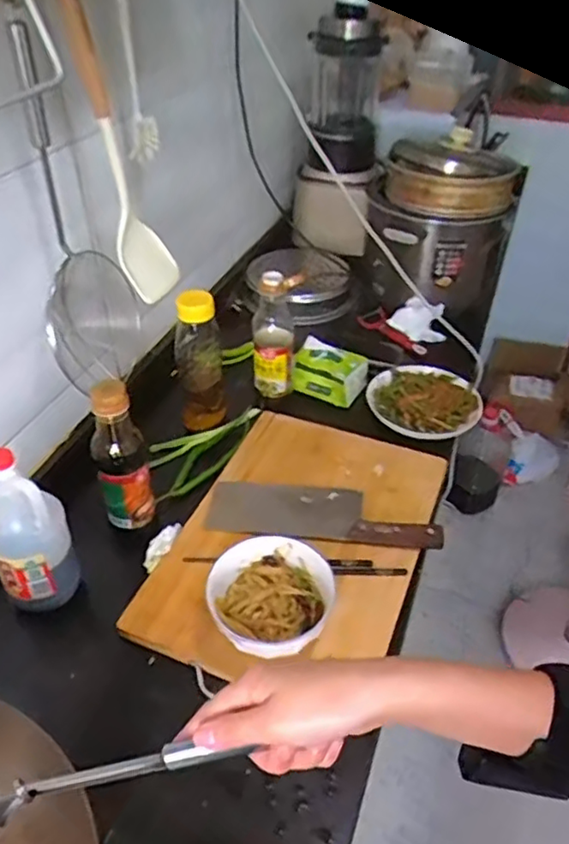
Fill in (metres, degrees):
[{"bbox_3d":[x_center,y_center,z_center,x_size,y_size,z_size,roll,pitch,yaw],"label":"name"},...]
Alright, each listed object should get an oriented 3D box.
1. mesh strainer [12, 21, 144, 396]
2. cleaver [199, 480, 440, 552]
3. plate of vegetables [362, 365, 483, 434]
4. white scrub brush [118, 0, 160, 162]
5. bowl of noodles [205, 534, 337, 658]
[{"bbox_3d":[-0.248,-0.237,0.775,0.105,0.411,0.165,-7,40,-10],"label":"mesh strainer"},{"bbox_3d":[0.051,0.115,0.833,0.296,0.020,0.094,5,39,5],"label":"cleaver"},{"bbox_3d":[0.219,-0.037,1.003,0.170,0.039,0.131,9,40,9],"label":"plate of vegetables"},{"bbox_3d":[-0.181,-0.424,0.783,0.037,0.197,0.030,-7,40,-10],"label":"white scrub brush"},{"bbox_3d":[-0.015,0.196,0.703,0.134,0.065,0.127,1,39,0],"label":"bowl of noodles"}]

